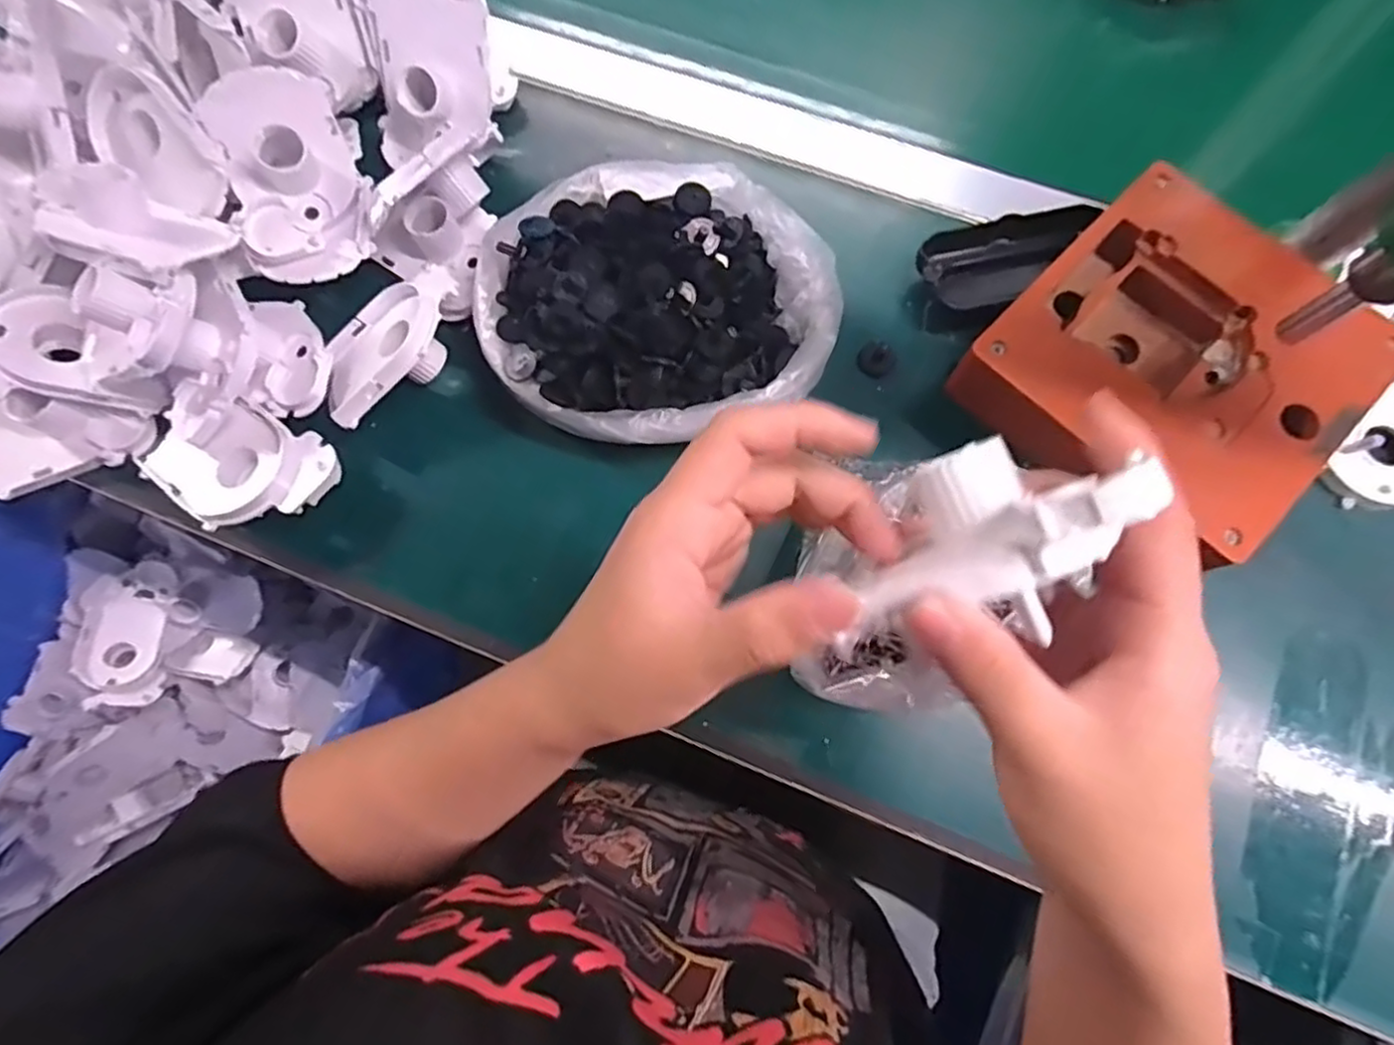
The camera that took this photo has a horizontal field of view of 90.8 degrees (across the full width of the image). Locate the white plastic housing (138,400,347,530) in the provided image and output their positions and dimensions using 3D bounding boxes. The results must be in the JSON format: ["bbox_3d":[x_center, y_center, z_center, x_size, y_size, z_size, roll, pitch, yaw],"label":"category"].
[{"bbox_3d":[-0.248,-0.032,0.379,0.096,0.028,0.070,38,80,9],"label":"white plastic housing"}]

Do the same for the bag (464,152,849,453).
[{"bbox_3d":[-0.021,-0.122,0.392,0.196,0.052,0.165,-13,76,-2],"label":"bag"}]

